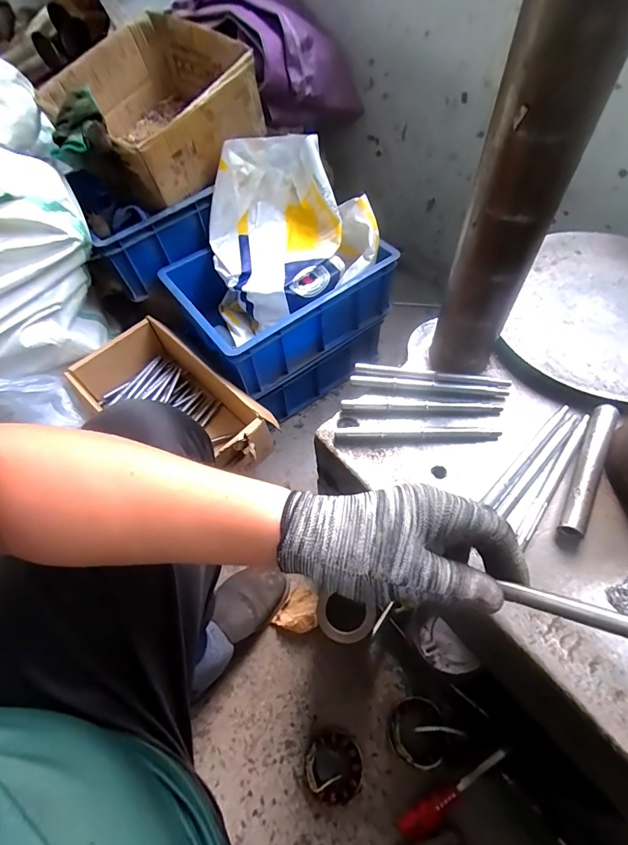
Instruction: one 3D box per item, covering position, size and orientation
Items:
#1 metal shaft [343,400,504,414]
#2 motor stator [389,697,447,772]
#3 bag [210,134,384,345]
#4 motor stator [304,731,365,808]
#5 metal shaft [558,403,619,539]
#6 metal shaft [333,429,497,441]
[{"bbox_3d":[0.111,-0.017,0.434,0.163,0.011,0.010,1,59,4],"label":"metal shaft"},{"bbox_3d":[0.157,0.468,0.631,0.081,0.047,0.080,-2,59,3],"label":"motor stator"},{"bbox_3d":[-0.052,-0.360,0.824,0.319,0.244,0.267,-16,59,-6],"label":"bag"},{"bbox_3d":[0.032,0.513,0.618,0.082,0.040,0.087,-2,59,3],"label":"motor stator"},{"bbox_3d":[0.252,0.039,0.383,0.020,0.012,0.140,26,63,18],"label":"metal shaft"},{"bbox_3d":[0.103,0.012,0.420,0.160,0.007,0.011,-1,59,3],"label":"metal shaft"}]

